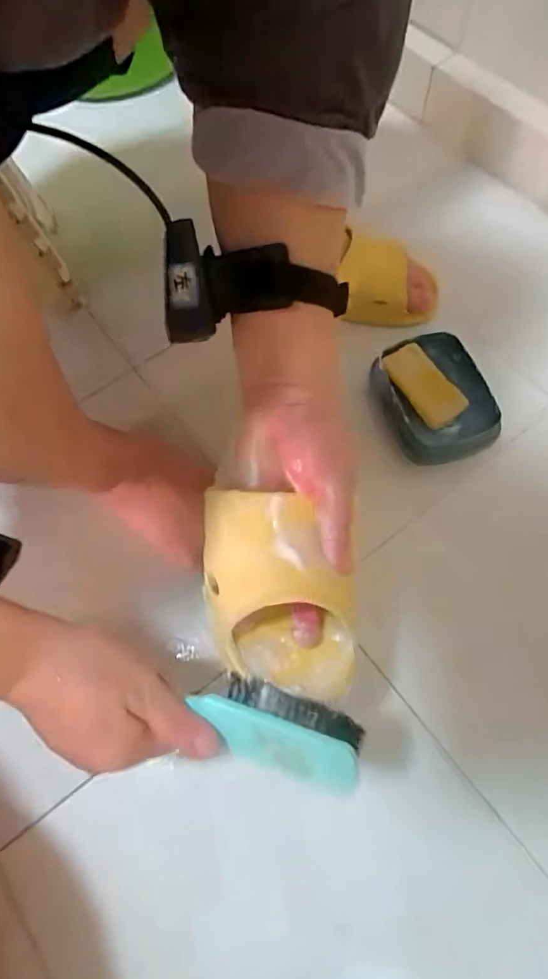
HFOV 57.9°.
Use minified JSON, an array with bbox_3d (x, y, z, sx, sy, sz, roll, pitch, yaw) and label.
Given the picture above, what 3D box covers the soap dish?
[{"bbox_3d":[0.167,-0.098,0.510,0.105,0.034,0.140,-17,68,-4],"label":"soap dish"}]

